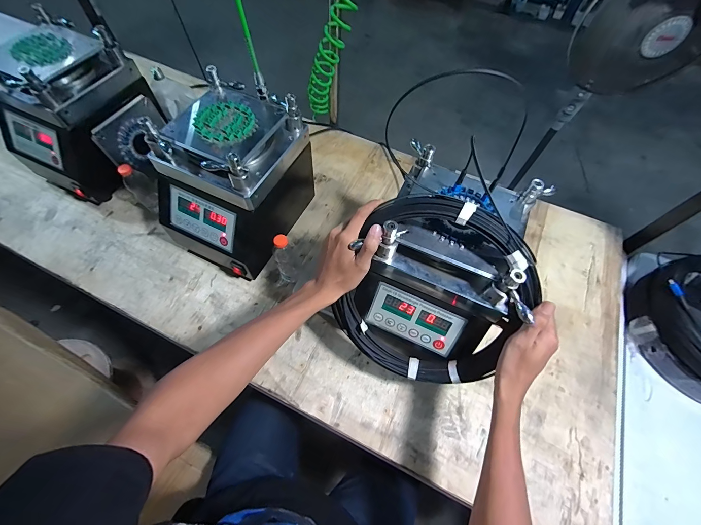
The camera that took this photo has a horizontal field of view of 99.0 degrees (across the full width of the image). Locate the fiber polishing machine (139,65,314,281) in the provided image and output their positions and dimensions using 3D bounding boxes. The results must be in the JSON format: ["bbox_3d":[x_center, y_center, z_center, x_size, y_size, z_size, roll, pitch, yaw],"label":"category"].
[{"bbox_3d":[-0.236,-0.164,0.644,0.229,0.282,0.289,24,63,10],"label":"fiber polishing machine"}]

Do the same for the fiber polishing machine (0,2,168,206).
[{"bbox_3d":[-0.650,-0.347,0.722,0.224,0.285,0.278,25,63,11],"label":"fiber polishing machine"}]

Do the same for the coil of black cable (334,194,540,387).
[{"bbox_3d":[0.124,0.055,0.459,0.260,0.296,0.038,24,29,9],"label":"coil of black cable"}]

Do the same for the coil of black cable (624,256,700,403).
[{"bbox_3d":[0.791,0.140,0.620,0.307,0.095,0.299,1,61,-2],"label":"coil of black cable"}]

